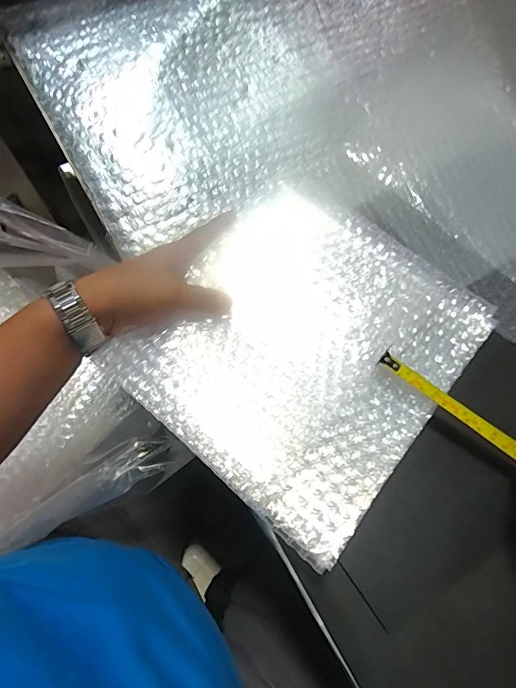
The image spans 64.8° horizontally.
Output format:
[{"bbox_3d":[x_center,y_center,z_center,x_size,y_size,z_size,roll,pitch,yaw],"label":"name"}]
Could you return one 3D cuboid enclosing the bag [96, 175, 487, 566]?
[{"bbox_3d":[0.038,-0.003,0.328,0.224,0.017,0.241,39,71,14],"label":"bag"}]

